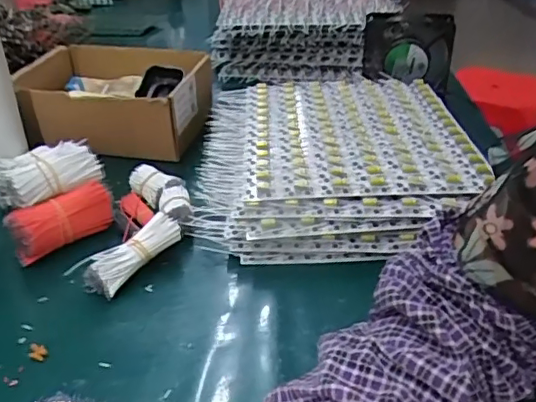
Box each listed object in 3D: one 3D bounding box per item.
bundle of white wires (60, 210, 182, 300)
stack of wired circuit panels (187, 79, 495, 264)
[{"bbox_3d":[-0.121,0.048,0.490,0.033,0.037,0.092,23,38,35],"label":"bundle of white wires"},{"bbox_3d":[0.075,-0.050,0.624,0.283,0.065,0.311,0,30,2],"label":"stack of wired circuit panels"}]

